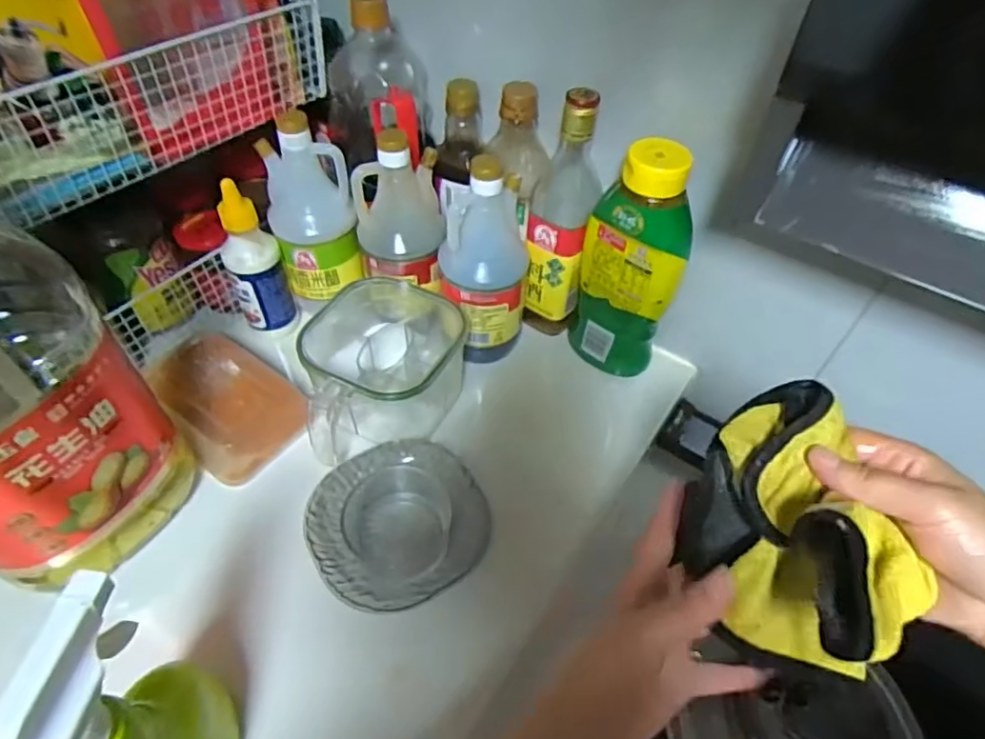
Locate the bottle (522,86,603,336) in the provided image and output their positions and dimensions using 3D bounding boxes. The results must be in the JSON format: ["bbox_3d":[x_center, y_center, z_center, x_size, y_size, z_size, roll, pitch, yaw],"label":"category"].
[{"bbox_3d":[0.068,-0.148,0.580,0.058,0.250,0.061,5,50,1],"label":"bottle"}]

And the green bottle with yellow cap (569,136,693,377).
[{"bbox_3d":[0.131,-0.093,0.555,0.061,0.233,0.078,-15,52,-15],"label":"green bottle with yellow cap"}]

